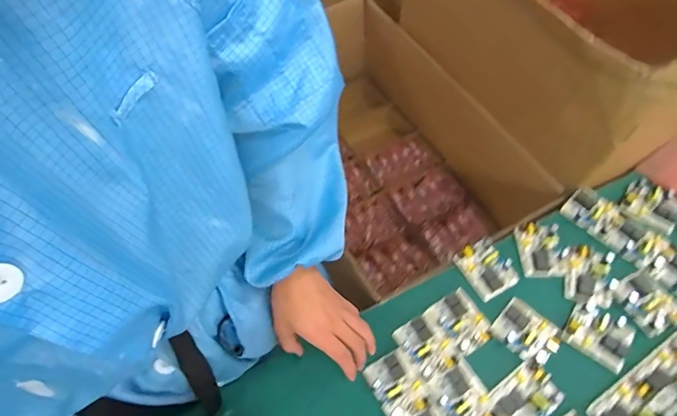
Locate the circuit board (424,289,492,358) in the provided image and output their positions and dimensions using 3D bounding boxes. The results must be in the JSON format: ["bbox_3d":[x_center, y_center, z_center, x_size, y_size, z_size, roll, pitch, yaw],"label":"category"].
[{"bbox_3d":[0.173,0.161,0.581,0.071,0.018,0.077,-30,65,-14],"label":"circuit board"}]

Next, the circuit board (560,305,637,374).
[{"bbox_3d":[0.362,0.173,0.563,0.081,0.018,0.070,35,68,18],"label":"circuit board"}]

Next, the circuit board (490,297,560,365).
[{"bbox_3d":[0.264,0.171,0.572,0.079,0.016,0.068,36,68,19],"label":"circuit board"}]

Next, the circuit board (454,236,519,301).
[{"bbox_3d":[0.225,0.090,0.624,0.064,0.022,0.080,-28,64,-13],"label":"circuit board"}]

